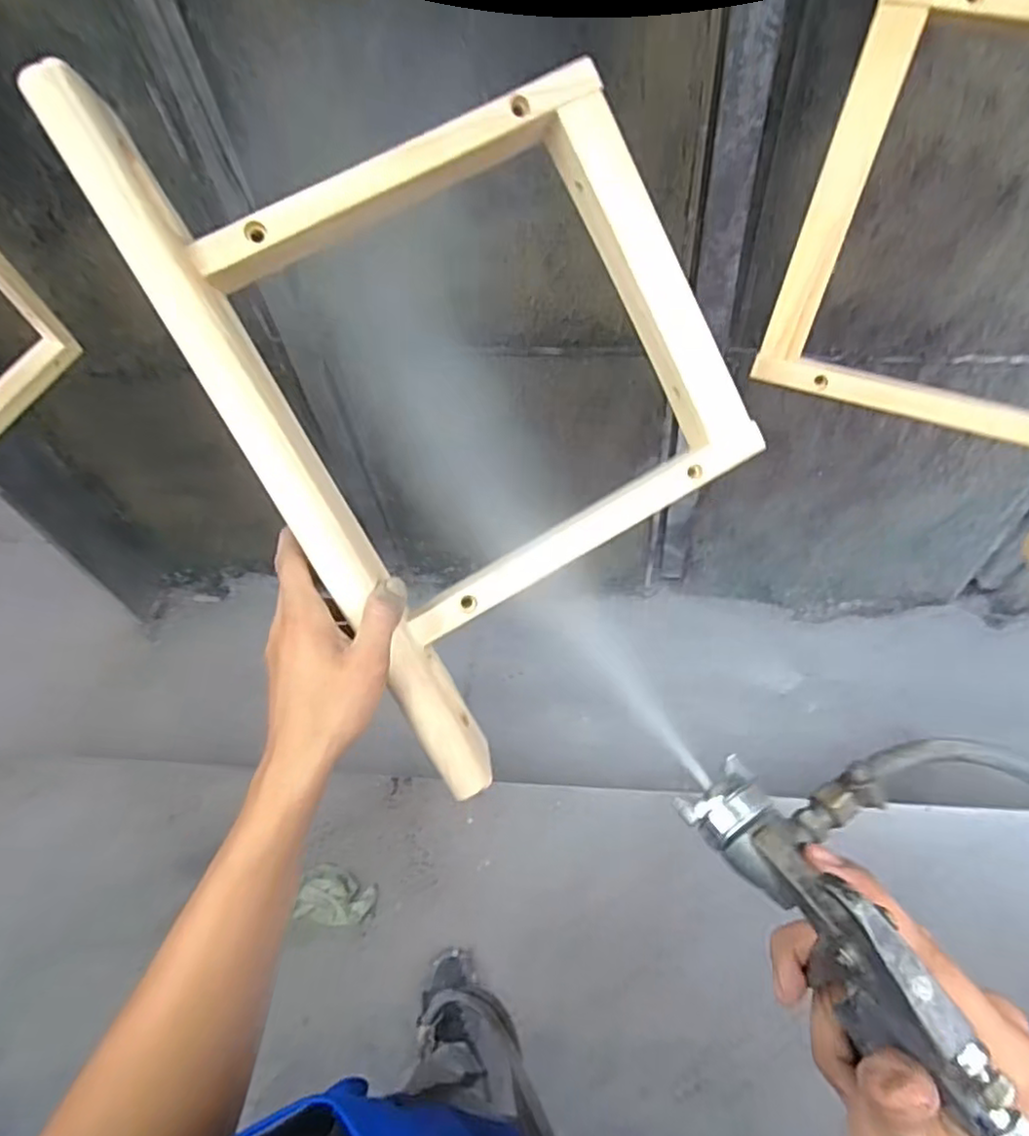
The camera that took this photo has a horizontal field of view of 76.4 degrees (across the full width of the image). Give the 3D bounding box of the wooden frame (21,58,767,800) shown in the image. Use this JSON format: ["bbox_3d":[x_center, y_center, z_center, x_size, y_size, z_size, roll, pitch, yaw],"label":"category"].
[{"bbox_3d":[-0.025,-0.132,0.442,0.322,0.060,0.465,-33,103,-13],"label":"wooden frame"}]

